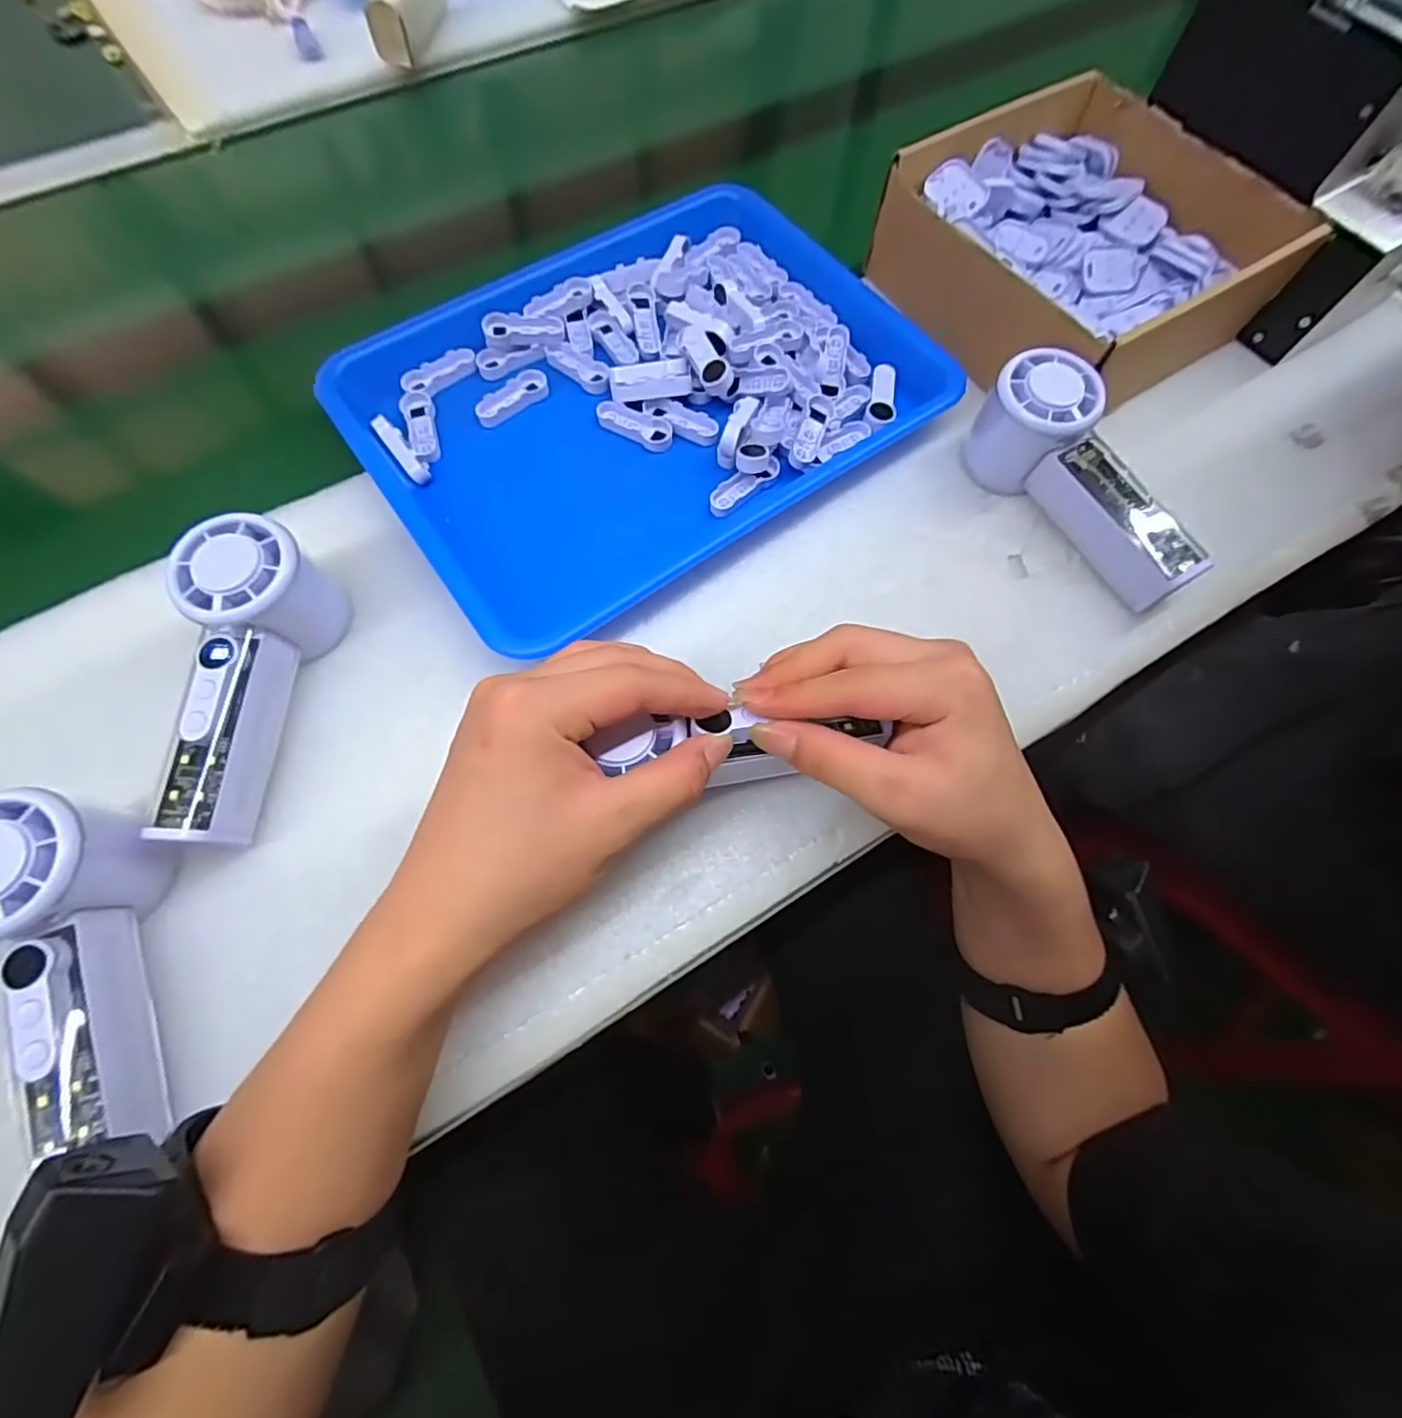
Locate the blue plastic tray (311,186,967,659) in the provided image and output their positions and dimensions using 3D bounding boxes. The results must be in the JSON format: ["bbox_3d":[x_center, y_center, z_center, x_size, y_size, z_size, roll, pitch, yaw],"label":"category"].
[{"bbox_3d":[-0.036,-0.208,0.389,0.339,0.025,0.249,-33,74,-13],"label":"blue plastic tray"}]

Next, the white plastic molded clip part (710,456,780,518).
[{"bbox_3d":[0.027,-0.135,0.370,0.051,0.009,0.015,-36,75,-14],"label":"white plastic molded clip part"}]

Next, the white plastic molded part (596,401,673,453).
[{"bbox_3d":[-0.042,-0.179,0.387,0.050,0.009,0.017,27,71,7],"label":"white plastic molded part"}]

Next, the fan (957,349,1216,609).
[{"bbox_3d":[0.220,-0.130,0.349,0.055,0.056,0.152,-35,75,-14],"label":"fan"}]

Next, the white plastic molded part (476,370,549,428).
[{"bbox_3d":[-0.121,-0.199,0.392,0.051,0.007,0.020,-40,76,-15],"label":"white plastic molded part"}]

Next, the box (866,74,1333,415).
[{"bbox_3d":[0.250,-0.305,0.407,0.197,0.066,0.205,-32,74,-13],"label":"box"}]

